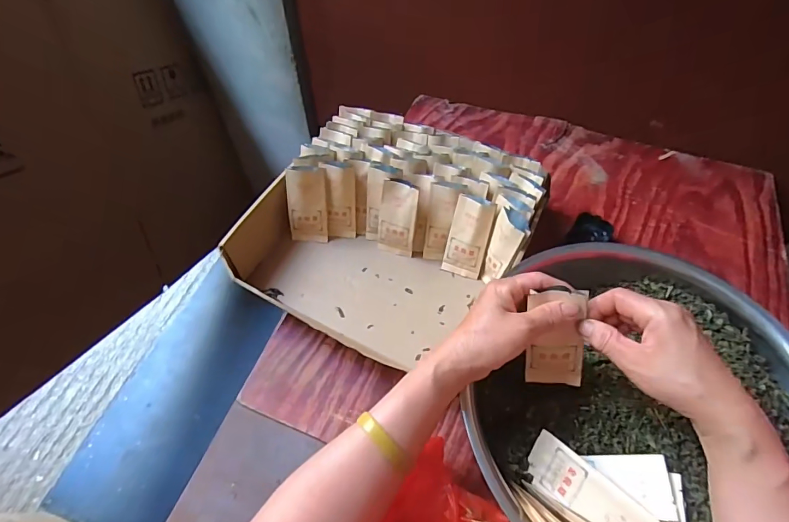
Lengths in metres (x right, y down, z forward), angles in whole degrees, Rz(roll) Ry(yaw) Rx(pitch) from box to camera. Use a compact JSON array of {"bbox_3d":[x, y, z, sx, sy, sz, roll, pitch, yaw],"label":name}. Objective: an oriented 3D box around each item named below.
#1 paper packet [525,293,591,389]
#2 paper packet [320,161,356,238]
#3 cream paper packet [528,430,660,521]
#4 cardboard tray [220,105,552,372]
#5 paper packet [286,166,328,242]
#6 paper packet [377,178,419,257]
[{"bbox_3d":[0.150,0.074,0.385,0.050,0.107,0.005,0,28,15],"label":"paper packet"},{"bbox_3d":[-0.075,-0.083,0.575,0.041,0.109,0.020,0,32,0],"label":"paper packet"},{"bbox_3d":[0.171,0.205,0.370,0.111,0.006,0.046,25,94,51],"label":"cream paper packet"},{"bbox_3d":[-0.001,-0.047,0.552,0.326,0.101,0.308,23,60,14],"label":"cardboard tray"},{"bbox_3d":[-0.120,-0.077,0.574,0.051,0.106,0.018,2,28,1],"label":"paper packet"},{"bbox_3d":[0.004,-0.056,0.558,0.051,0.110,0.017,11,35,7],"label":"paper packet"}]

